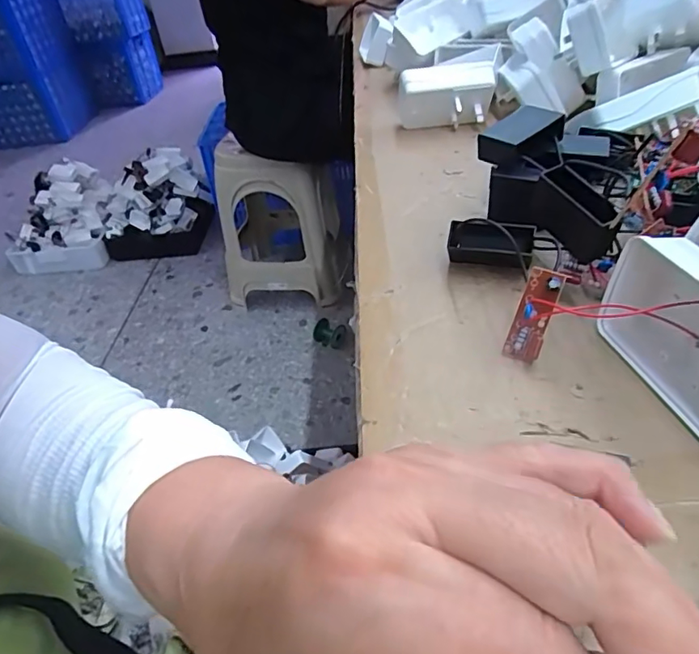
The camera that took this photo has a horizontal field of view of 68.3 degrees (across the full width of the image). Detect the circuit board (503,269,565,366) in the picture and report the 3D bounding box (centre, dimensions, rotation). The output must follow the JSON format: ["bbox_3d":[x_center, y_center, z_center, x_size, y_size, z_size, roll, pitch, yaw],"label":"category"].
[{"bbox_3d":[0.089,-0.005,0.249,0.017,0.046,0.007,23,9,32],"label":"circuit board"}]

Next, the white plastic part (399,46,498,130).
[{"bbox_3d":[0.094,-0.229,0.506,0.093,0.058,0.049,0,39,10],"label":"white plastic part"}]

